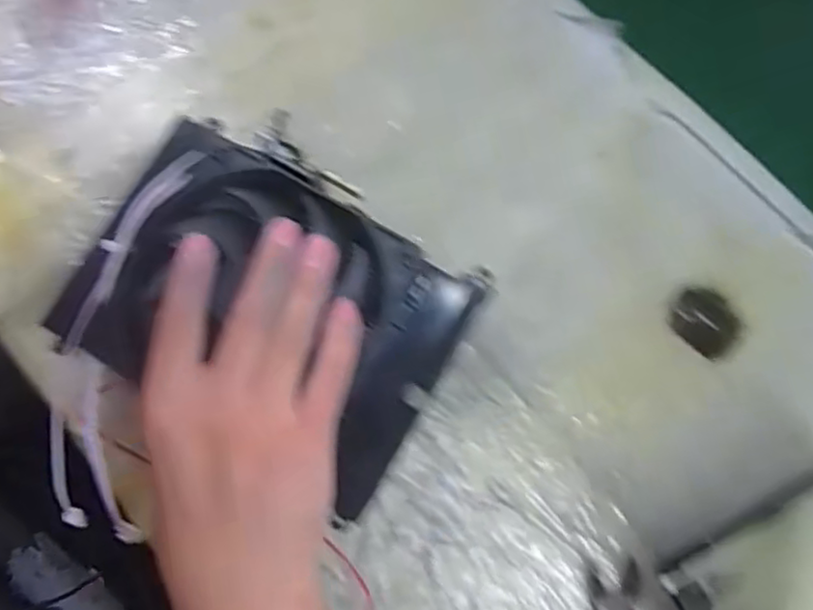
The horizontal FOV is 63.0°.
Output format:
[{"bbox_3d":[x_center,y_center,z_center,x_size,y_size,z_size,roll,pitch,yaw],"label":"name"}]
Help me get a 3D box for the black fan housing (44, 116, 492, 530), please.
[{"bbox_3d":[-0.069,-0.001,0.318,0.186,0.039,0.130,31,77,7],"label":"black fan housing"}]

